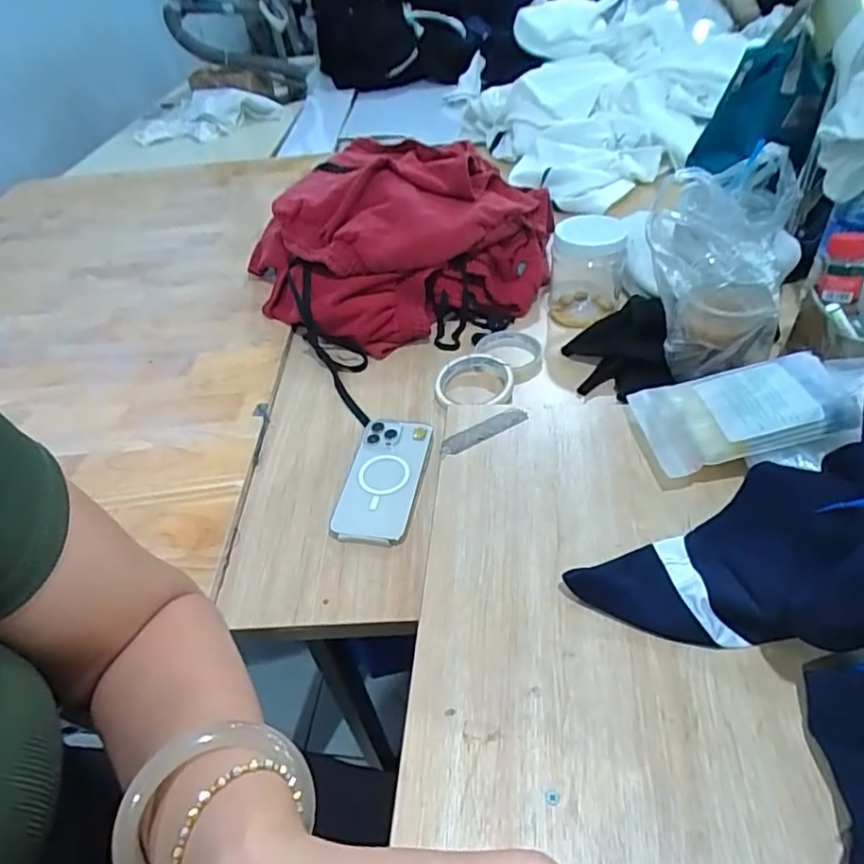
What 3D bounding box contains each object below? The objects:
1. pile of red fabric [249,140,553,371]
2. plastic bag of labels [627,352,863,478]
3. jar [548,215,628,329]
[{"bbox_3d":[-0.055,-0.289,0.865,0.382,0.180,0.360,-3,43,3],"label":"pile of red fabric"},{"bbox_3d":[0.300,-0.019,0.542,0.201,0.027,0.121,-10,45,16],"label":"plastic bag of labels"},{"bbox_3d":[0.214,-0.227,0.803,0.095,0.125,0.104,9,45,15],"label":"jar"}]

